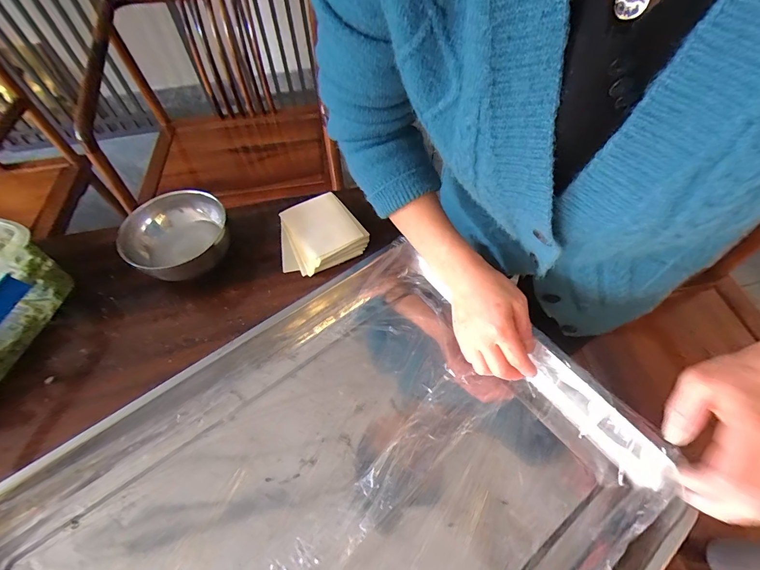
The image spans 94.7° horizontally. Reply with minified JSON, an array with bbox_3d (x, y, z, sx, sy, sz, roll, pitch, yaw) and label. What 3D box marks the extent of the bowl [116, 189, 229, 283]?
[{"bbox_3d":[-0.276,-0.057,0.484,0.132,0.076,0.125,-1,56,1],"label":"bowl"}]

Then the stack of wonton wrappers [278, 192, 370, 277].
[{"bbox_3d":[-0.094,-0.075,0.518,0.121,0.024,0.117,-27,59,-16],"label":"stack of wonton wrappers"}]

